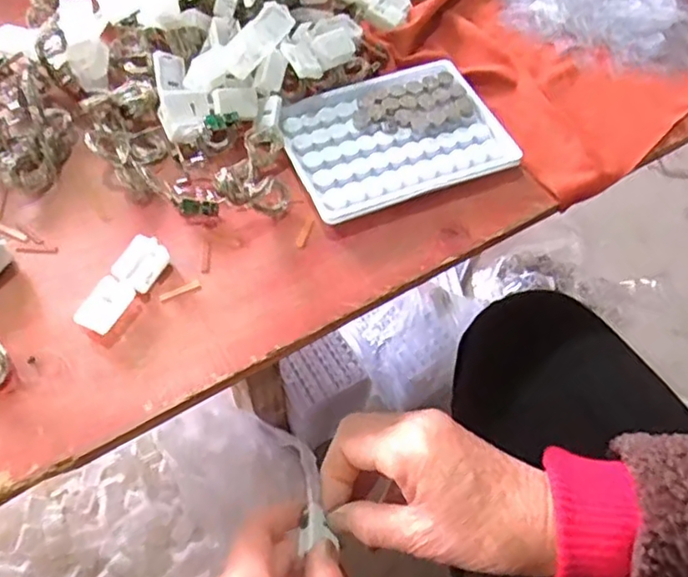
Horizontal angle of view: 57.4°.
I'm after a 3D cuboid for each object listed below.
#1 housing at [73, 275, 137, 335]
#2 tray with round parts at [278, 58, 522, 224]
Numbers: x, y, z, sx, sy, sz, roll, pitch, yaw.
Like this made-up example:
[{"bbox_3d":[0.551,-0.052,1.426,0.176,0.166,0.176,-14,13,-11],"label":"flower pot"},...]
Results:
[{"bbox_3d":[-0.120,0.009,0.319,0.020,0.009,0.030,24,60,13],"label":"housing"},{"bbox_3d":[0.028,-0.098,0.392,0.128,0.015,0.105,-19,60,-13],"label":"tray with round parts"}]

